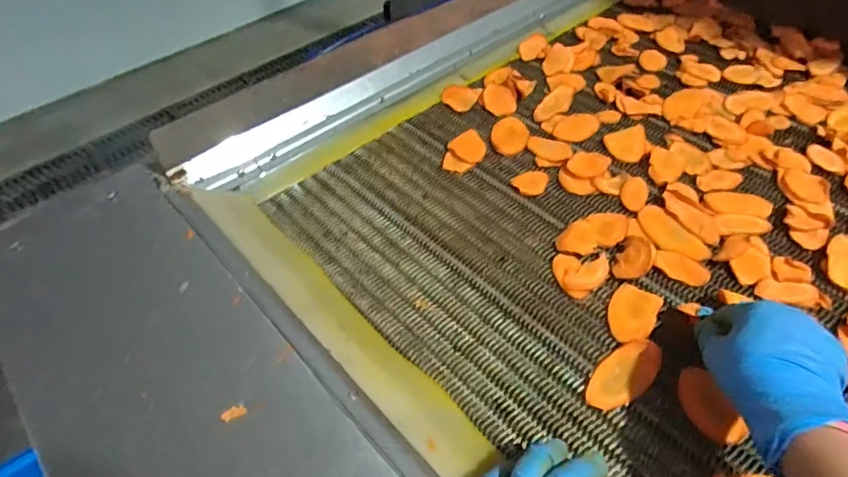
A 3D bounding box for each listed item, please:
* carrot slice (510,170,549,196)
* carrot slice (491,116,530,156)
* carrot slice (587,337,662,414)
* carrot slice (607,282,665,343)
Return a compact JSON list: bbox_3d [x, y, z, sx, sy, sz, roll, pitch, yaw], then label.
[{"bbox_3d":[0.122,-0.063,0.576,0.043,0.006,0.033,-31,55,-21],"label":"carrot slice"},{"bbox_3d":[0.105,-0.127,0.626,0.045,0.007,0.063,14,52,14],"label":"carrot slice"},{"bbox_3d":[0.168,0.112,0.428,0.076,0.010,0.036,-33,56,-23],"label":"carrot slice"},{"bbox_3d":[0.190,0.067,0.464,0.041,0.007,0.064,26,56,23],"label":"carrot slice"}]

